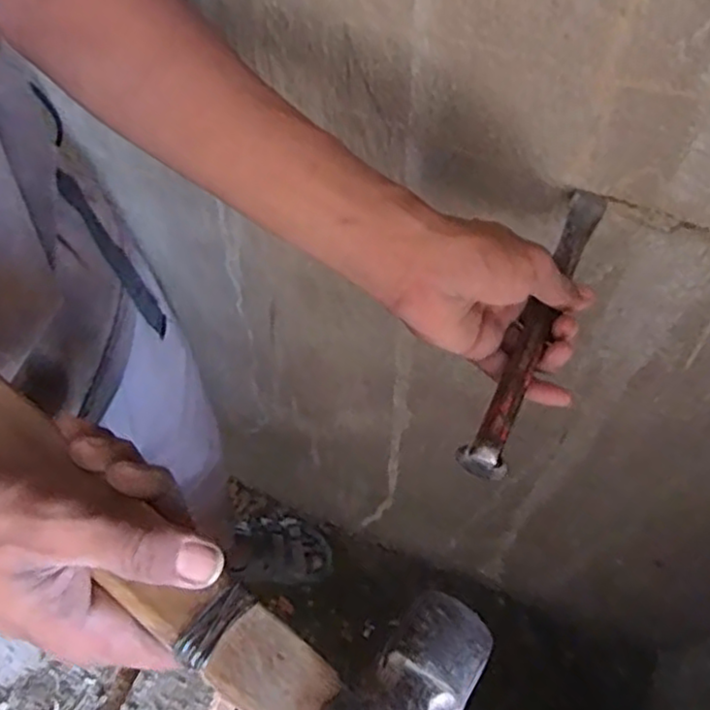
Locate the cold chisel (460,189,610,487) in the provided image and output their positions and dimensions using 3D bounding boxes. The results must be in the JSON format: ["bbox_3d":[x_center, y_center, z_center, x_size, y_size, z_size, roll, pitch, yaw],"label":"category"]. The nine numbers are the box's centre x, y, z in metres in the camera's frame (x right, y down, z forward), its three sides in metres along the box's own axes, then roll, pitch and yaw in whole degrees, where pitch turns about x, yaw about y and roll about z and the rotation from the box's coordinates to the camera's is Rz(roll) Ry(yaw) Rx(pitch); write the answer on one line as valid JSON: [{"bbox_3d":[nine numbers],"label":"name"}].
[{"bbox_3d":[0.108,-0.022,0.402,0.023,0.015,0.207,22,63,14],"label":"cold chisel"}]

